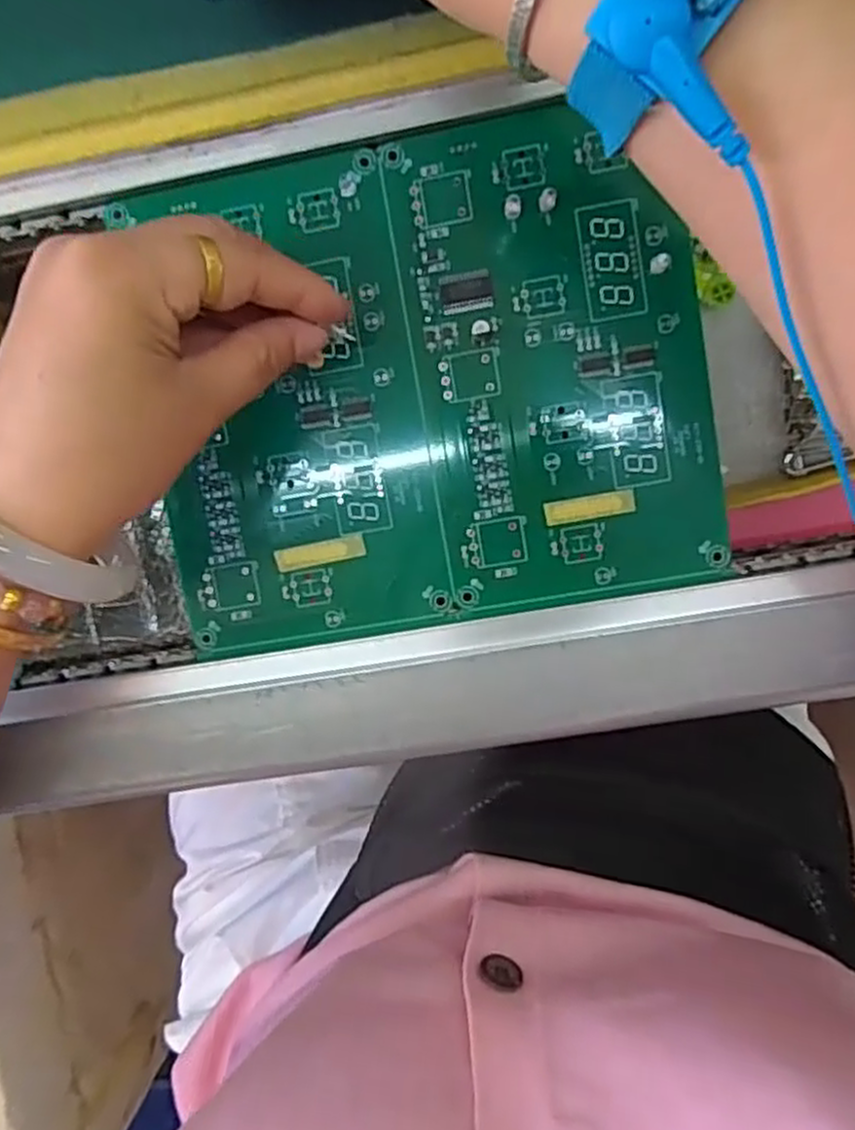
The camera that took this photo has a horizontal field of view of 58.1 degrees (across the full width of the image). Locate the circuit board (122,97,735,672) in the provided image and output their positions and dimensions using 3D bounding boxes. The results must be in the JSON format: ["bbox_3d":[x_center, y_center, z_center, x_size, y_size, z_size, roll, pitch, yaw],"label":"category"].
[{"bbox_3d":[-0.002,-0.062,0.279,0.195,0.004,0.165,-10,96,5],"label":"circuit board"}]

